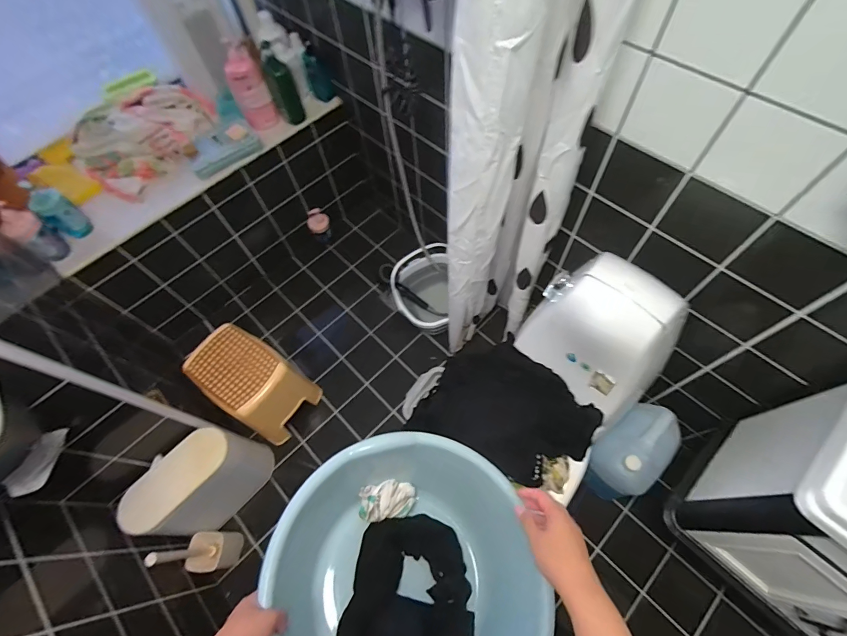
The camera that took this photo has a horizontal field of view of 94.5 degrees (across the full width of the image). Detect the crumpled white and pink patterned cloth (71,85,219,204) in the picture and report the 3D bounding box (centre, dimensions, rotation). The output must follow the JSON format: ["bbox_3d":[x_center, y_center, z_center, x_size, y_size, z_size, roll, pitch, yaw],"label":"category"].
[{"bbox_3d":[-0.901,-0.591,1.300,0.236,0.168,0.410,29,66,15],"label":"crumpled white and pink patterned cloth"}]

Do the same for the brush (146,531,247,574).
[{"bbox_3d":[-0.627,0.651,1.085,0.110,0.342,0.099,-3,62,-1],"label":"brush"}]

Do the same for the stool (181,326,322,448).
[{"bbox_3d":[-0.576,0.221,1.339,0.330,0.272,0.234,31,67,16],"label":"stool"}]

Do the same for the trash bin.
[{"bbox_3d":[-0.657,0.502,1.193,0.177,0.290,0.327,32,67,16],"label":"trash bin"}]

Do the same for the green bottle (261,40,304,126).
[{"bbox_3d":[-0.466,-0.763,1.303,0.085,0.250,0.063,-7,62,-3],"label":"green bottle"}]

